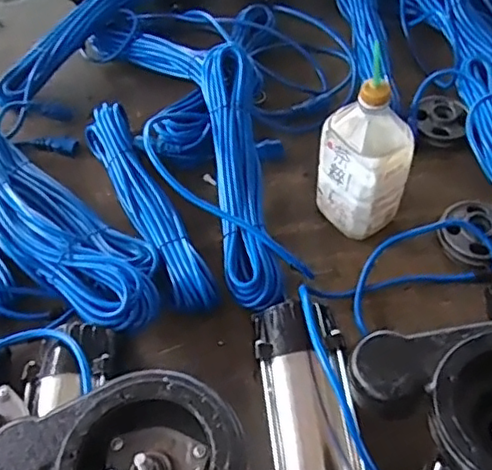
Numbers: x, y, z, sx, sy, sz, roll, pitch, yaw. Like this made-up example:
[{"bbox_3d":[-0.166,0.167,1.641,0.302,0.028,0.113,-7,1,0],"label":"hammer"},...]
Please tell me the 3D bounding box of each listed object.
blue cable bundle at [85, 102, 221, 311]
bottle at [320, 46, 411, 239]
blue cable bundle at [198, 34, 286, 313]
[{"bbox_3d":[-0.122,-0.041,0.773,0.068,0.058,0.347,-24,56,-14],"label":"blue cable bundle"},{"bbox_3d":[0.137,-0.086,0.705,0.069,0.212,0.097,-37,60,-23],"label":"bottle"},{"bbox_3d":[-0.007,-0.081,0.754,0.066,0.041,0.351,-6,68,-1],"label":"blue cable bundle"}]

